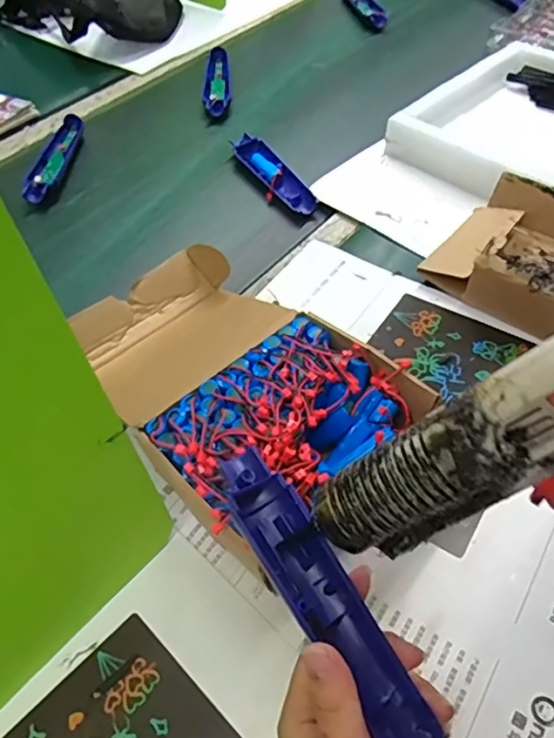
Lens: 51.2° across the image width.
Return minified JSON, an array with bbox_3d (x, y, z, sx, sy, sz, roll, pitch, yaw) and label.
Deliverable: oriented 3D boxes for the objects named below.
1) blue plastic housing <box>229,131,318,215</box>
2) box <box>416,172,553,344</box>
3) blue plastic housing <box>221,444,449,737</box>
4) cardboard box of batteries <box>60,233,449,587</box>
[{"bbox_3d":[-0.005,-0.232,0.681,0.035,0.020,0.155,-29,56,-19],"label":"blue plastic housing"},{"bbox_3d":[0.262,-0.095,0.529,0.211,0.058,0.155,33,60,26],"label":"box"},{"bbox_3d":[0.023,0.113,0.292,0.036,0.023,0.166,-28,66,-18],"label":"blue plastic housing"},{"bbox_3d":[-0.042,0.003,0.458,0.176,0.077,0.299,-35,58,-23],"label":"cardboard box of batteries"}]

